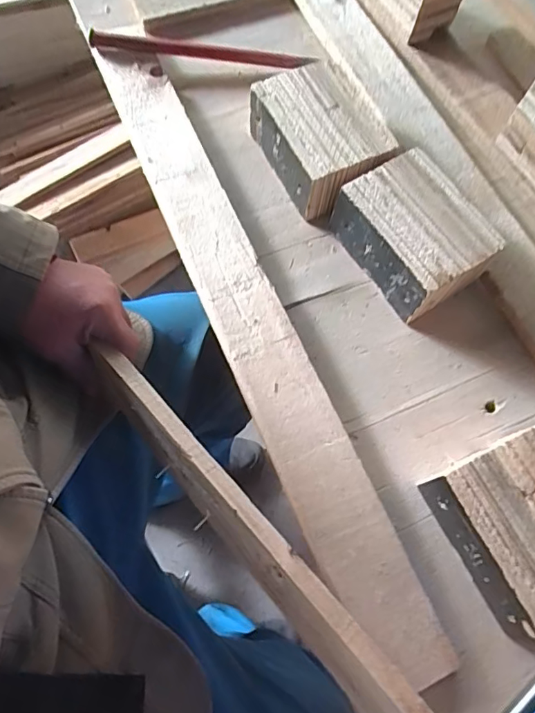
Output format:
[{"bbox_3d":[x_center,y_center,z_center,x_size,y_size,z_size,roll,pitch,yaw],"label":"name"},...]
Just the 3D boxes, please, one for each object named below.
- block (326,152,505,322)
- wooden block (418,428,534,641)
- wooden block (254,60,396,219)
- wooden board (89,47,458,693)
[{"bbox_3d":[0.129,-0.108,0.452,0.095,0.057,0.124,-32,75,-15],"label":"block"},{"bbox_3d":[0.185,0.122,0.370,0.096,0.063,0.119,-24,73,-12],"label":"wooden block"},{"bbox_3d":[0.049,-0.207,0.482,0.089,0.061,0.129,-25,74,-13],"label":"wooden block"},{"bbox_3d":[-0.025,-0.045,0.442,0.065,0.026,0.612,-22,74,-9],"label":"wooden board"}]

